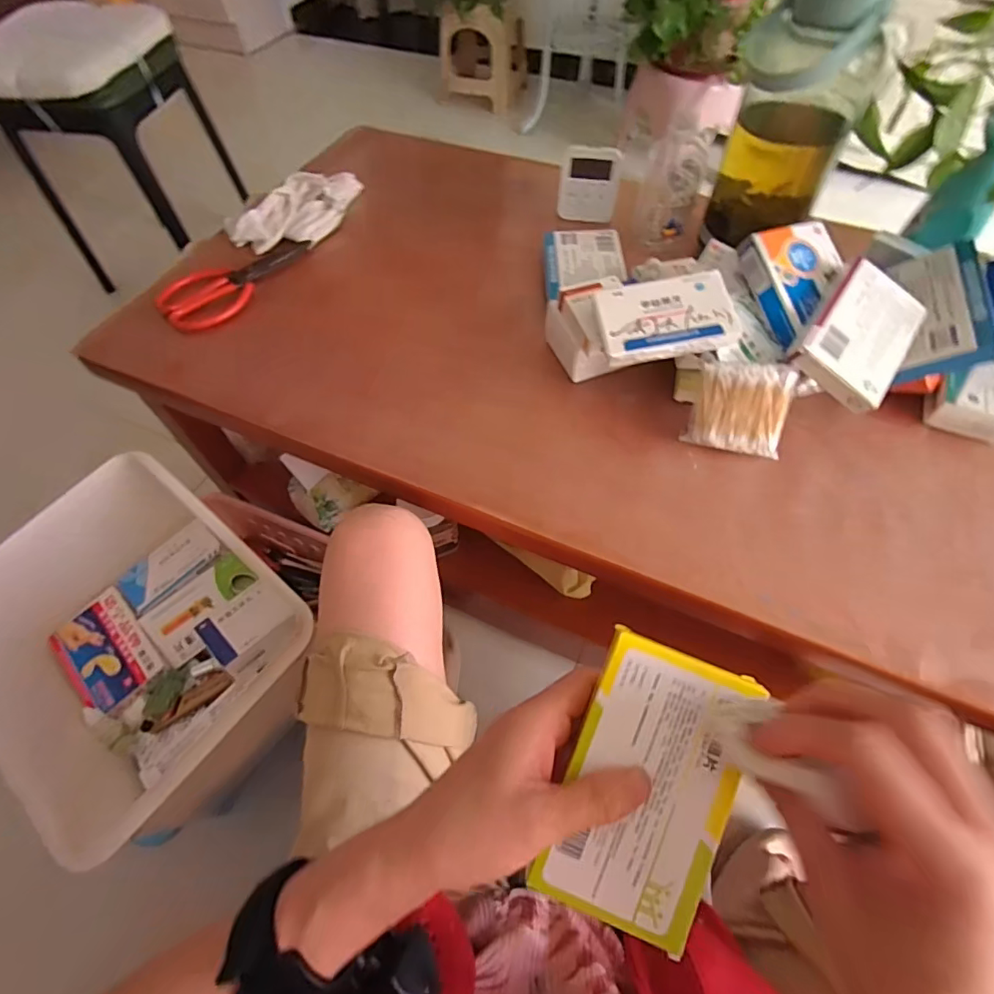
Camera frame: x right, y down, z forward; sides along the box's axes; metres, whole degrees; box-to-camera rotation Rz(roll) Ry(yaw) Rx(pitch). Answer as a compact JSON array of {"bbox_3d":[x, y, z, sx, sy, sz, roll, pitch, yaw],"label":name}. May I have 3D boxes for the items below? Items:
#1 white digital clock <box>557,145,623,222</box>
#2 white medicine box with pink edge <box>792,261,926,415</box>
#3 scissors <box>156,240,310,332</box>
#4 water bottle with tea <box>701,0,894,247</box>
[{"bbox_3d":[0.120,-0.405,0.662,0.073,0.081,0.018,7,46,4],"label":"white digital clock"},{"bbox_3d":[0.313,-0.142,0.440,0.081,0.016,0.123,37,76,0],"label":"white medicine box with pink edge"},{"bbox_3d":[-0.321,-0.269,0.624,0.090,0.021,0.191,37,65,21],"label":"scissors"},{"bbox_3d":[0.290,-0.377,0.499,0.113,0.240,0.120,20,61,13],"label":"water bottle with tea"}]

